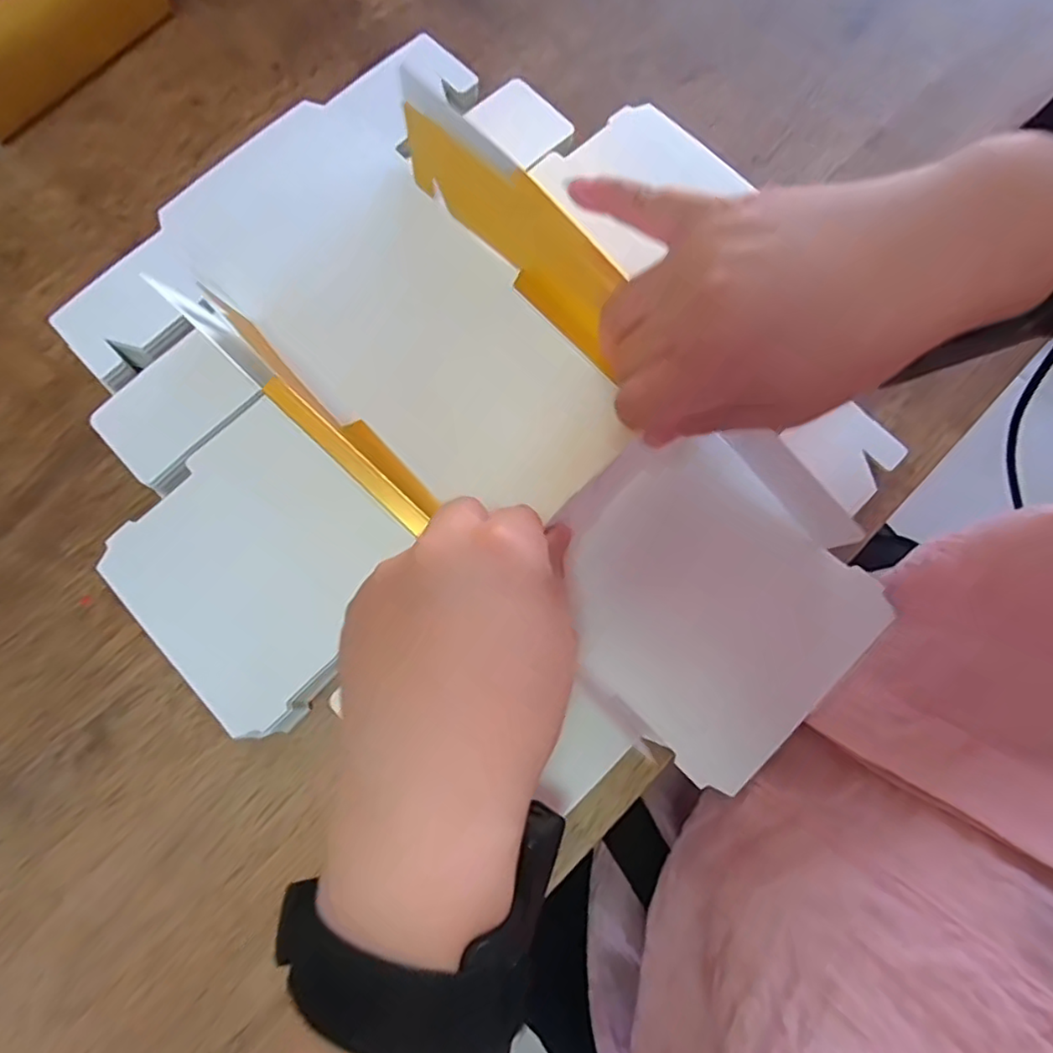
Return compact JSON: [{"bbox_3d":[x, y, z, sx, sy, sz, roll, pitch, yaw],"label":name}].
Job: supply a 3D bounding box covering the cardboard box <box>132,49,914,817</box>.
[{"bbox_3d":[-0.015,-0.064,0.272,0.381,0.057,0.141,44,82,9],"label":"cardboard box"}]

